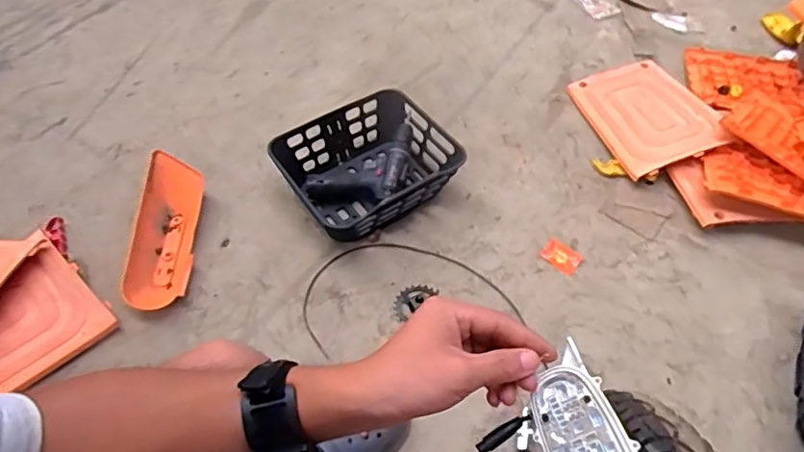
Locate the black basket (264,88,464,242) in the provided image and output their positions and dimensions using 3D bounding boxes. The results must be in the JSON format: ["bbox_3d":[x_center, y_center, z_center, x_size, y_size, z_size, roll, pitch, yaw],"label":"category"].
[{"bbox_3d":[-0.061,-0.115,1.133,0.322,0.118,0.269,-29,60,-21],"label":"black basket"}]

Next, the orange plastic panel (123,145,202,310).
[{"bbox_3d":[-0.450,0.009,1.062,0.121,0.060,0.326,0,54,-2],"label":"orange plastic panel"}]

